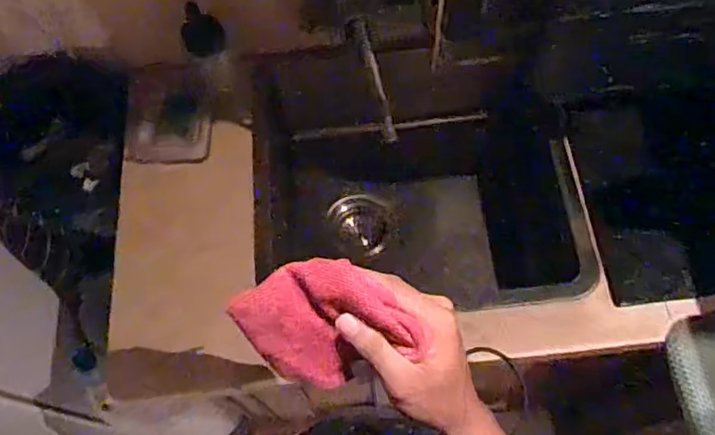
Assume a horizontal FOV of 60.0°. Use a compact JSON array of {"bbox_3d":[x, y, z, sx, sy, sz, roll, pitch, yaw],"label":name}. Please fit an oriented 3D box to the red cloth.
[{"bbox_3d":[-0.026,0.075,0.443,0.121,0.072,0.076,-14,64,-3],"label":"red cloth"}]

